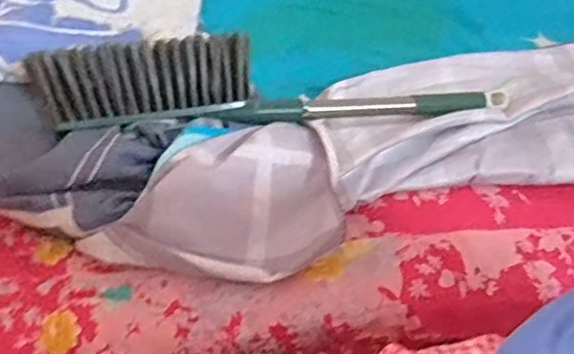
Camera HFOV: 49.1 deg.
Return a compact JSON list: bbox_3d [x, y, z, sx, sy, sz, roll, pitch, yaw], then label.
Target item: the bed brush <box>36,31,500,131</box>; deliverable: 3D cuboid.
[{"bbox_3d":[0.000,-0.085,0.628,0.470,0.064,0.071,2,45,-16],"label":"bed brush"}]

